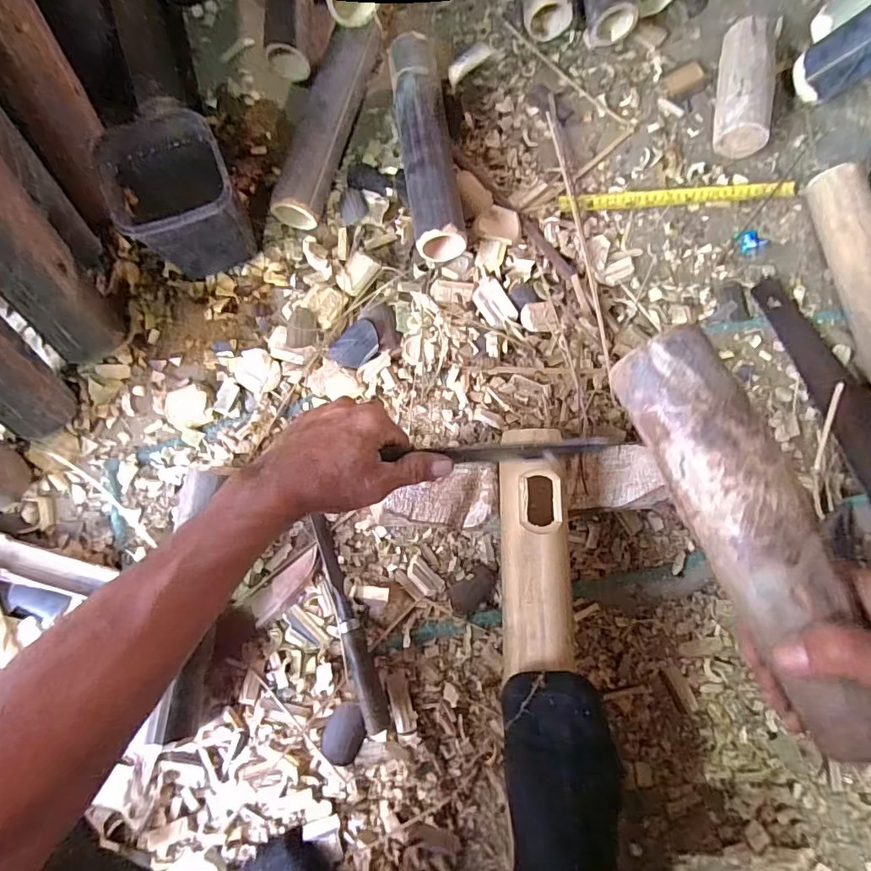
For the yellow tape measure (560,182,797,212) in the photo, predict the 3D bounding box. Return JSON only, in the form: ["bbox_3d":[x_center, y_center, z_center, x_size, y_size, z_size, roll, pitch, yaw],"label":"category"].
[{"bbox_3d":[0.300,-0.297,0.617,0.292,0.007,0.020,-5,81,-3],"label":"yellow tape measure"}]

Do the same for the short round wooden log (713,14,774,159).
[{"bbox_3d":[0.380,-0.425,0.611,0.059,0.062,0.163,8,80,0],"label":"short round wooden log"}]

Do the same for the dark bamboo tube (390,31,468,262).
[{"bbox_3d":[-0.010,-0.321,0.582,0.059,0.066,0.240,-8,81,-3],"label":"dark bamboo tube"}]

